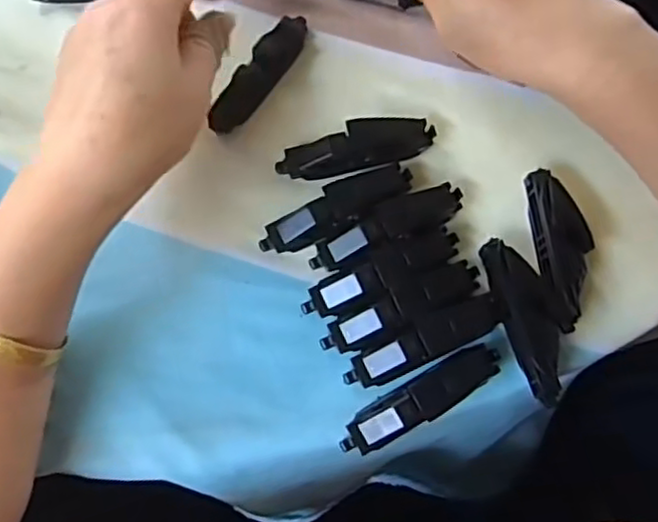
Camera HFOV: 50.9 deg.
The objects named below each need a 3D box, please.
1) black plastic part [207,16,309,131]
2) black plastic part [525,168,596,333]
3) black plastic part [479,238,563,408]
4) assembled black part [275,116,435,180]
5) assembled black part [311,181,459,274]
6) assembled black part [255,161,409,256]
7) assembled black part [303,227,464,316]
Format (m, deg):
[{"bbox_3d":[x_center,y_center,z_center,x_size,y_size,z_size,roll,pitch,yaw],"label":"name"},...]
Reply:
[{"bbox_3d":[-0.036,-0.101,0.368,0.016,0.011,0.078,31,76,8],"label":"black plastic part"},{"bbox_3d":[0.114,-0.006,0.339,0.025,0.016,0.079,-2,74,-1],"label":"black plastic part"},{"bbox_3d":[0.095,0.026,0.328,0.024,0.016,0.078,-20,75,-6],"label":"black plastic part"},{"bbox_3d":[0.015,-0.057,0.351,0.080,0.019,0.021,-17,74,-5],"label":"assembled black part"},{"bbox_3d":[0.029,-0.017,0.340,0.080,0.017,0.021,-26,75,-8],"label":"assembled black part"},{"bbox_3d":[0.005,-0.027,0.342,0.080,0.018,0.020,-30,76,-9],"label":"assembled black part"},{"bbox_3d":[0.026,0.005,0.331,0.080,0.017,0.020,-25,75,-8],"label":"assembled black part"}]

